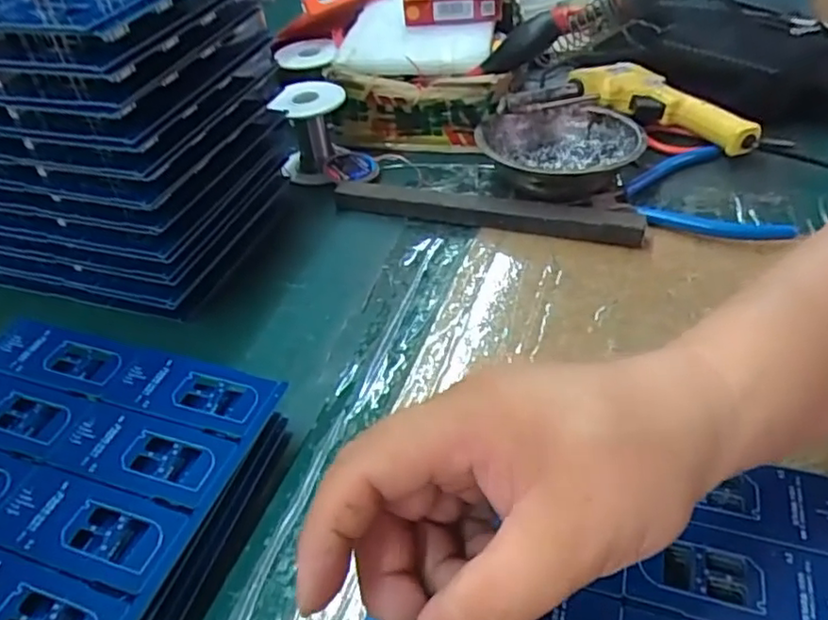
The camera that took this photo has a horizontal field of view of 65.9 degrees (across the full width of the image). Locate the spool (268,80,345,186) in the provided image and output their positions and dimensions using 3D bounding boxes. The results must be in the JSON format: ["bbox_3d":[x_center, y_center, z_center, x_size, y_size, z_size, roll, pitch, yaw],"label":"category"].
[{"bbox_3d":[-0.086,-0.153,0.544,0.061,0.065,0.069,-8,42,-2],"label":"spool"}]

